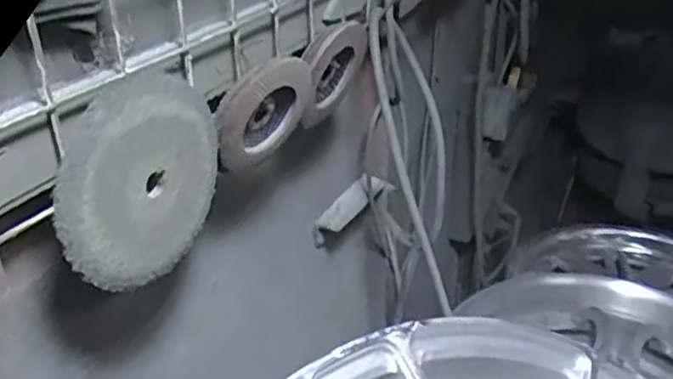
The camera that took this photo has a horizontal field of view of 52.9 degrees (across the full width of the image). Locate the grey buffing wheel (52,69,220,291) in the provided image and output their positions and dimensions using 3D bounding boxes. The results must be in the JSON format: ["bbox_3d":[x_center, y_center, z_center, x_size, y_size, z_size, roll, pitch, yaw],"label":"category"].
[{"bbox_3d":[-0.115,-0.006,0.410,0.009,0.120,0.125,15,33,28],"label":"grey buffing wheel"}]

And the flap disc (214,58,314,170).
[{"bbox_3d":[-0.053,-0.056,0.490,0.013,0.088,0.091,35,9,22],"label":"flap disc"}]

